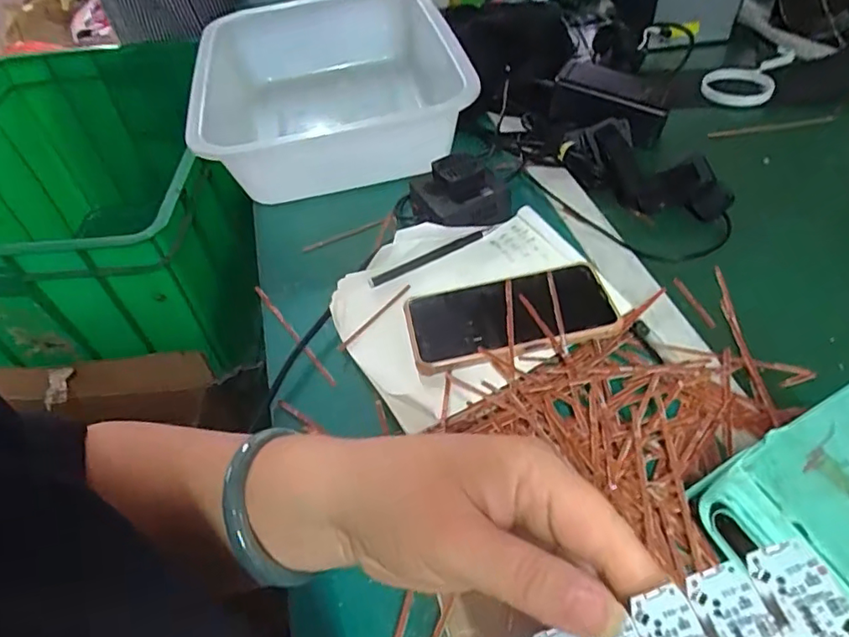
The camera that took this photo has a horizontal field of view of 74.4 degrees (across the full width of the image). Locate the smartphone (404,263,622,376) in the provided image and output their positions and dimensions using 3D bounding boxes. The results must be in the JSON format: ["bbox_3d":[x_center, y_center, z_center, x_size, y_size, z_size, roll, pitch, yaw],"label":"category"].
[{"bbox_3d":[0.068,-0.003,0.447,0.160,0.016,0.076,-9,48,-3],"label":"smartphone"}]

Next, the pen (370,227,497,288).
[{"bbox_3d":[0.008,-0.058,0.510,0.129,0.009,0.010,-26,51,-17],"label":"pen"}]

